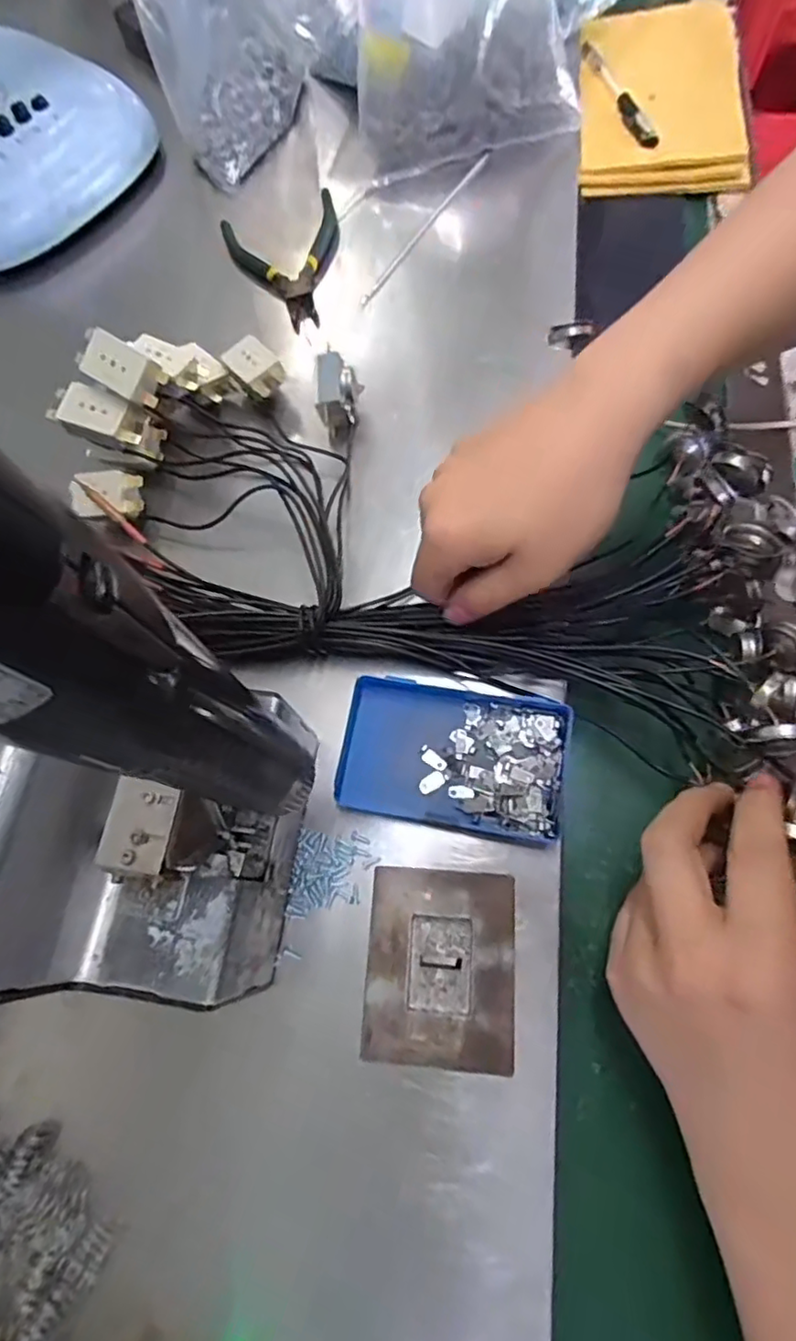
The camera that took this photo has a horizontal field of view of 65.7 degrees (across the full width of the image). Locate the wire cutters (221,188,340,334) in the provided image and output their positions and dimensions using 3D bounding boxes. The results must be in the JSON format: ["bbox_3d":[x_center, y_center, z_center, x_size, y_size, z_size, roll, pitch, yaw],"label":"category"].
[{"bbox_3d":[-0.076,-0.308,0.469,0.088,0.019,0.113,-21,69,-3],"label":"wire cutters"}]

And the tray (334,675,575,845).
[{"bbox_3d":[0.029,0.046,0.325,0.113,0.029,0.072,12,69,5],"label":"tray"}]

